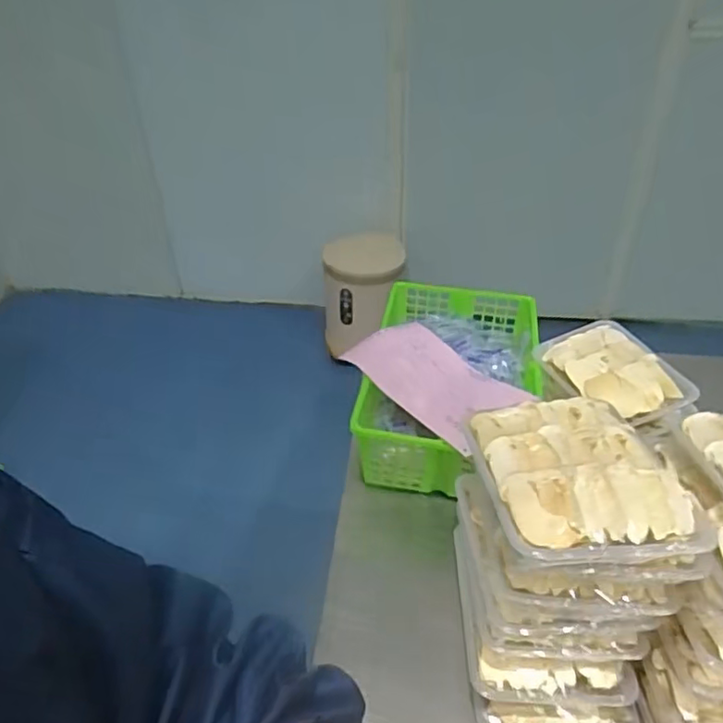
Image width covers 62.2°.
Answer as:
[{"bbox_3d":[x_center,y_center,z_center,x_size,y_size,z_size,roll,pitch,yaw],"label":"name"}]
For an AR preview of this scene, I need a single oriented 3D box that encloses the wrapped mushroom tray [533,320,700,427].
[{"bbox_3d":[0.305,0.014,0.724,0.118,0.035,0.168,-15,39,-18],"label":"wrapped mushroom tray"}]

